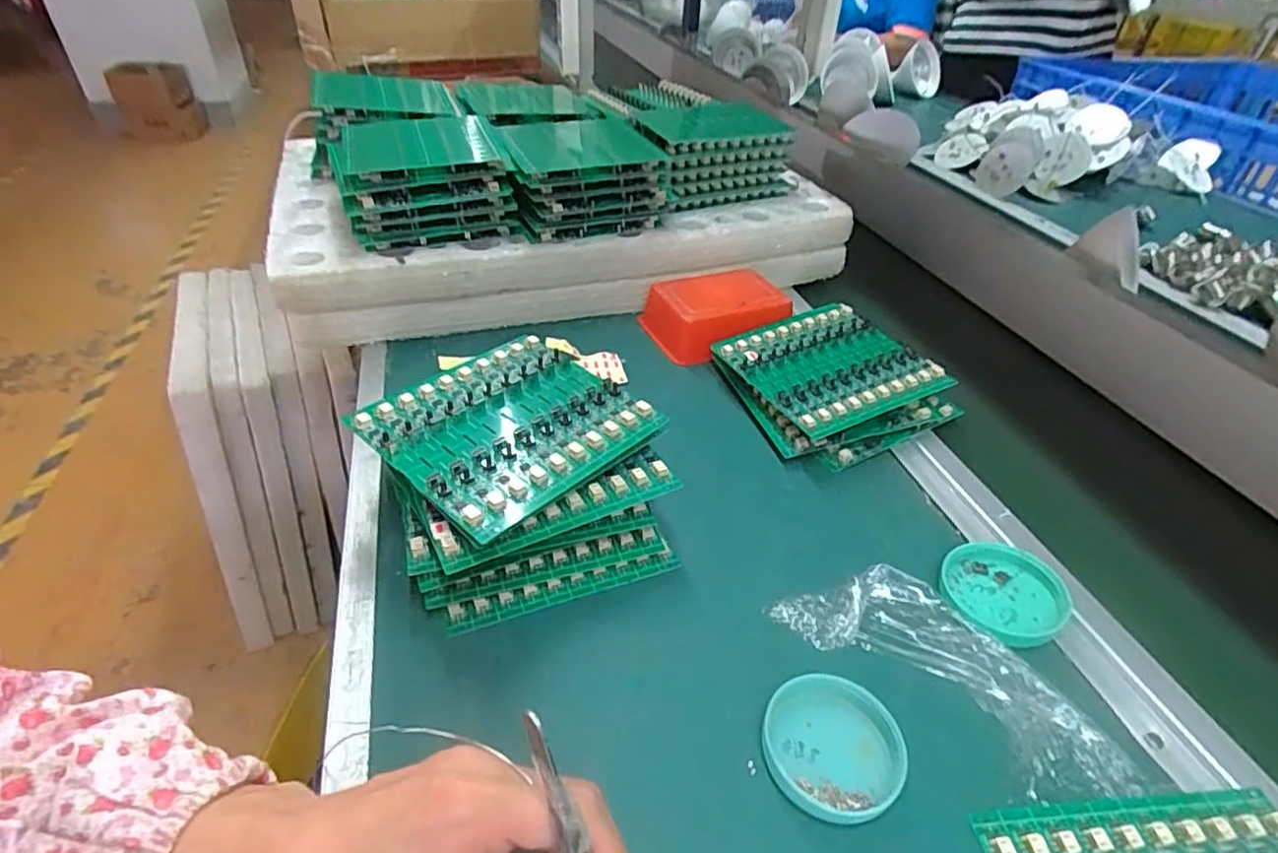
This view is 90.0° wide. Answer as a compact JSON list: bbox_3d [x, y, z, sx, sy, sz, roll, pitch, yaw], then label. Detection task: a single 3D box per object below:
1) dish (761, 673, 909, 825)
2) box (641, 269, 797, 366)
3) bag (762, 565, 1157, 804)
[{"bbox_3d":[0.093,0.152,0.304,0.064,0.013,0.062,1,39,-1],"label":"dish"},{"bbox_3d":[0.071,-0.108,0.597,0.123,0.044,0.095,-18,43,-23],"label":"box"},{"bbox_3d":[0.165,0.127,0.339,0.174,0.009,0.072,30,47,30],"label":"bag"}]

